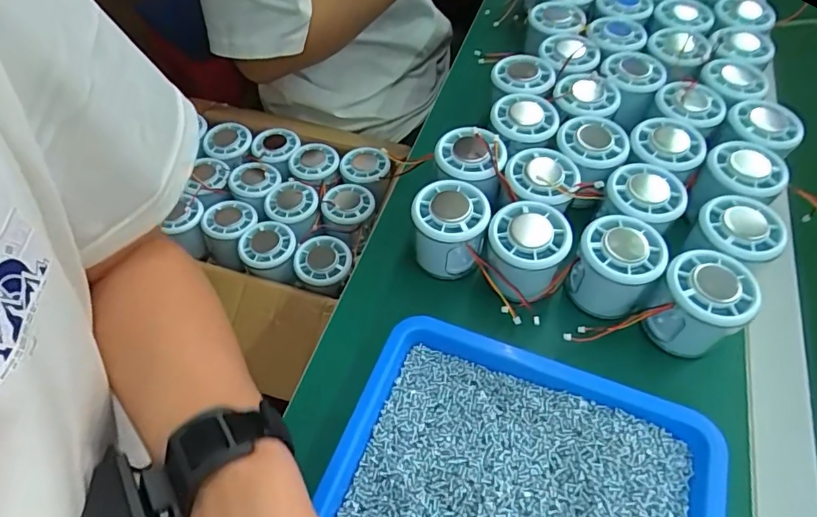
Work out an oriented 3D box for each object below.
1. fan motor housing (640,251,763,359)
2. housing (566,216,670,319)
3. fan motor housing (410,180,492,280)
[{"bbox_3d":[0.201,0.033,0.350,0.054,0.060,0.055,0,55,0],"label":"fan motor housing"},{"bbox_3d":[0.150,0.006,0.367,0.054,0.057,0.049,29,60,18],"label":"housing"},{"bbox_3d":[0.031,-0.020,0.387,0.054,0.056,0.053,15,56,9],"label":"fan motor housing"}]

